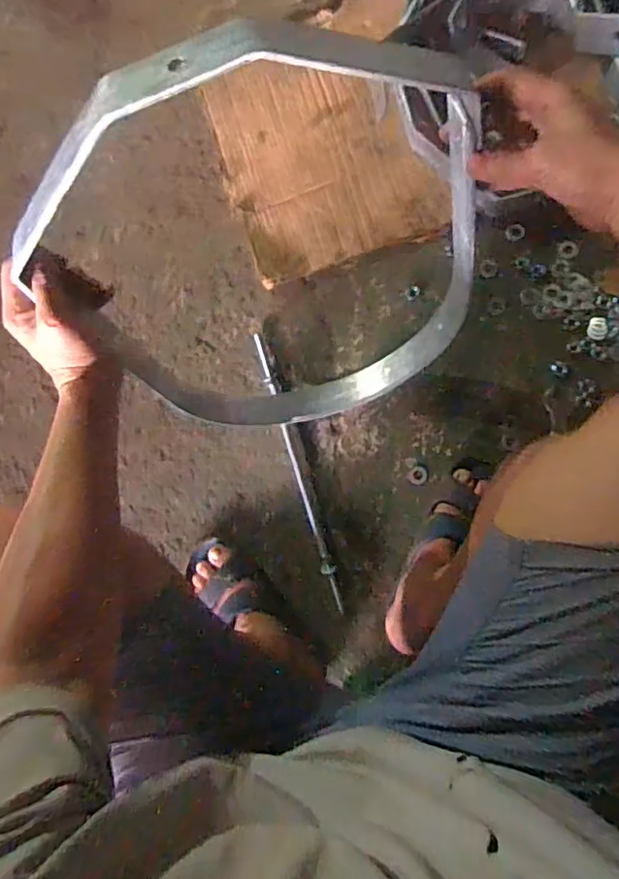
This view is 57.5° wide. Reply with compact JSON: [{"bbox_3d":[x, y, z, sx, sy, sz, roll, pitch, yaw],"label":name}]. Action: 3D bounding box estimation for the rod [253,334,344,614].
[{"bbox_3d":[-0.015,0.050,0.841,0.017,0.019,0.424,-17,87,7],"label":"rod"}]

